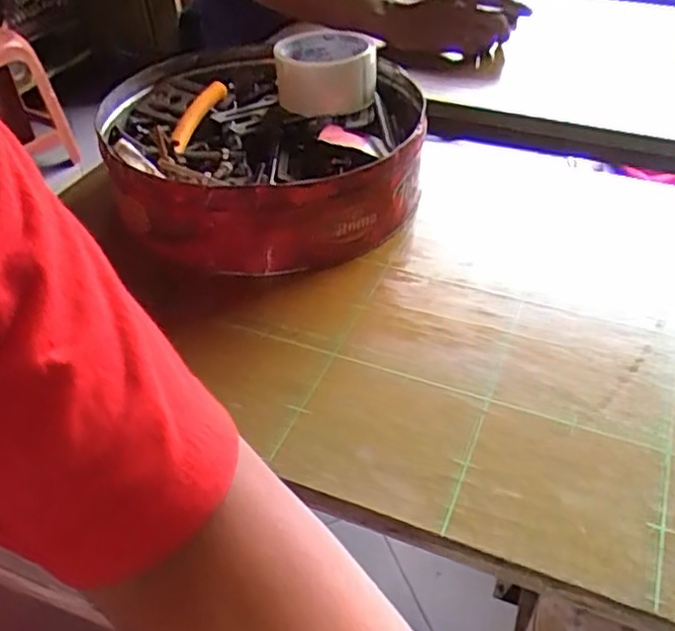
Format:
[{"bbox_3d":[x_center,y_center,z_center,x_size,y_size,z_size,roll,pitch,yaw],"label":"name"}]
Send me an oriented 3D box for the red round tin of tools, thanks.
[{"bbox_3d":[-0.062,-0.137,0.565,0.262,0.076,0.239,0,41,0],"label":"red round tin of tools"}]

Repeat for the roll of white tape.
[{"bbox_3d":[-0.011,-0.219,0.607,0.088,0.049,0.094,0,41,0],"label":"roll of white tape"}]

